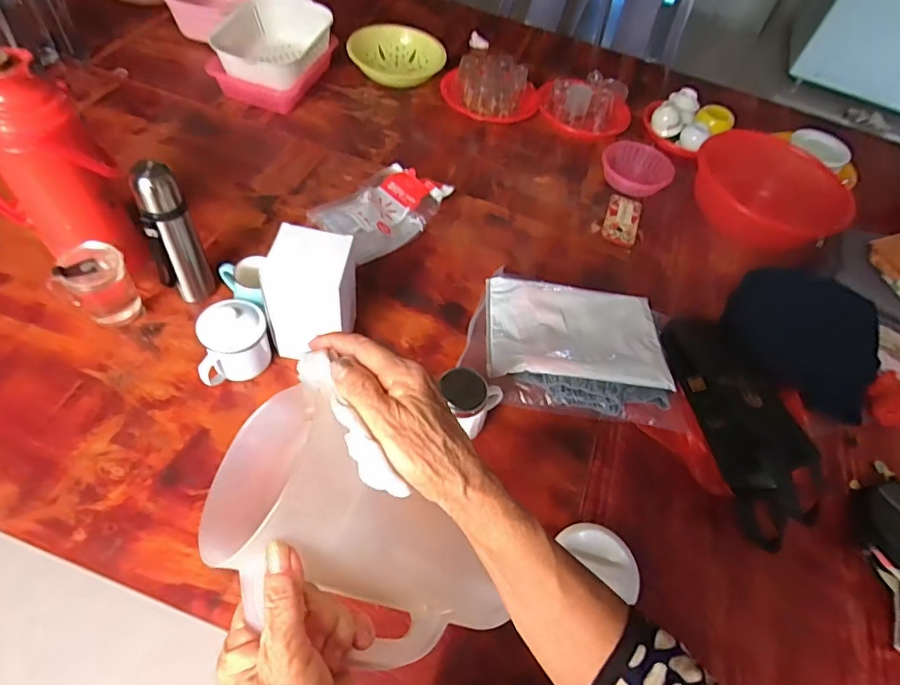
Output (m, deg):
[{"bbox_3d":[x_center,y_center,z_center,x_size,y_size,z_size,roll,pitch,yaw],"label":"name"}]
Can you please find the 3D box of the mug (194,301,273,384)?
[{"bbox_3d":[-0.331,0.001,0.802,0.108,0.108,0.088,-21,61,-22],"label":"mug"}]

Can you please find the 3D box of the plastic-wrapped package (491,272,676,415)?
[{"bbox_3d":[0.212,-0.010,0.915,0.327,0.047,0.276,5,55,-6],"label":"plastic-wrapped package"}]

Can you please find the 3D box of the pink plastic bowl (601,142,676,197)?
[{"bbox_3d":[0.437,-0.413,1.238,0.169,0.062,0.148,31,58,12],"label":"pink plastic bowl"}]

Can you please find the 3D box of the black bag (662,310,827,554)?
[{"bbox_3d":[0.459,0.103,0.846,0.134,0.101,0.405,-1,58,-9],"label":"black bag"}]

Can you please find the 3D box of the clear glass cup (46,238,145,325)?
[{"bbox_3d":[-0.556,-0.095,0.829,0.098,0.114,0.101,5,55,-7],"label":"clear glass cup"}]

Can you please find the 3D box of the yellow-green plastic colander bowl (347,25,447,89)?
[{"bbox_3d":[-0.142,-0.747,1.404,0.257,0.089,0.174,-1,56,-10],"label":"yellow-green plastic colander bowl"}]

